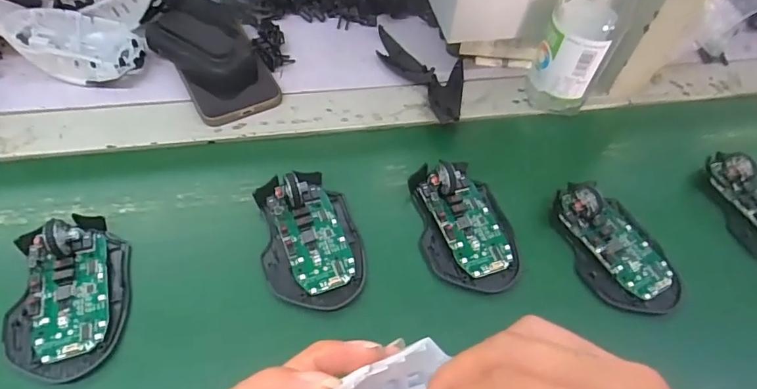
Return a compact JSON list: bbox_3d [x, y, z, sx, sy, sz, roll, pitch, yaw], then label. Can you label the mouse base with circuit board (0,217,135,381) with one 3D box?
[{"bbox_3d":[-0.210,0.062,0.317,0.072,0.029,0.113,-6,56,-8],"label":"mouse base with circuit board"}]

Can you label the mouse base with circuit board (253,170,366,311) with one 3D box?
[{"bbox_3d":[-0.051,0.029,0.352,0.072,0.031,0.110,-9,57,-10],"label":"mouse base with circuit board"}]

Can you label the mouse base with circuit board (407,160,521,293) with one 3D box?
[{"bbox_3d":[0.070,0.019,0.366,0.071,0.031,0.109,-8,57,-9],"label":"mouse base with circuit board"}]

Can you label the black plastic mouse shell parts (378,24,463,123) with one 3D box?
[{"bbox_3d":[0.051,-0.130,0.479,0.066,0.012,0.148,-24,60,-19],"label":"black plastic mouse shell parts"}]

